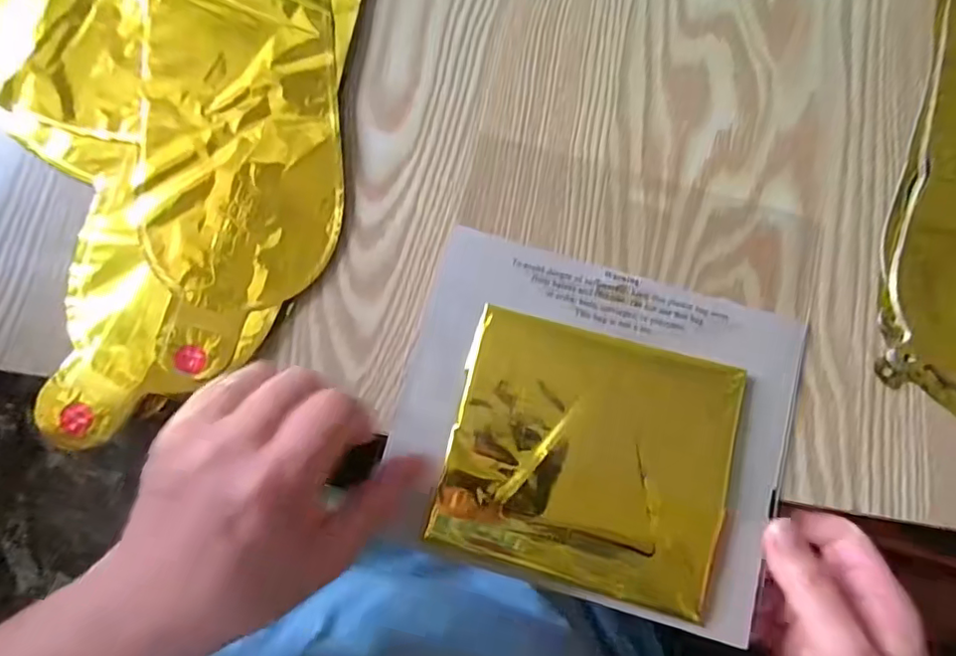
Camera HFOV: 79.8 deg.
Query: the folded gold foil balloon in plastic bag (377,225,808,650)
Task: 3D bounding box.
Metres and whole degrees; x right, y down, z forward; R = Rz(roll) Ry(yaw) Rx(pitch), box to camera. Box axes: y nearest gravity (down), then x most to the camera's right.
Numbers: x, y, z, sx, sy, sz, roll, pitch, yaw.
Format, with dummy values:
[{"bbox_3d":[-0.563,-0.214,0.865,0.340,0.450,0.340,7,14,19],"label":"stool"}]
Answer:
[{"bbox_3d":[0.057,0.048,0.285,0.190,0.013,0.161,17,80,2],"label":"folded gold foil balloon in plastic bag"}]

